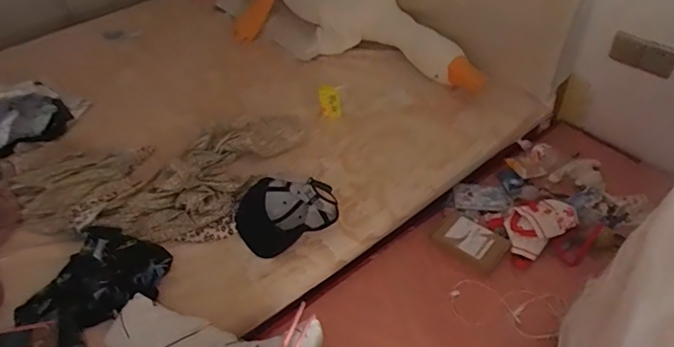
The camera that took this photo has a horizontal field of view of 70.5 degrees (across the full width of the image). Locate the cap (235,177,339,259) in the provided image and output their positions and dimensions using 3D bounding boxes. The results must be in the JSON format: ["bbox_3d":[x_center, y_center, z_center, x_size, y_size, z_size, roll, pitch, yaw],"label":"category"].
[{"bbox_3d":[-0.135,0.095,1.226,0.242,0.102,0.181,-21,47,-15],"label":"cap"}]

